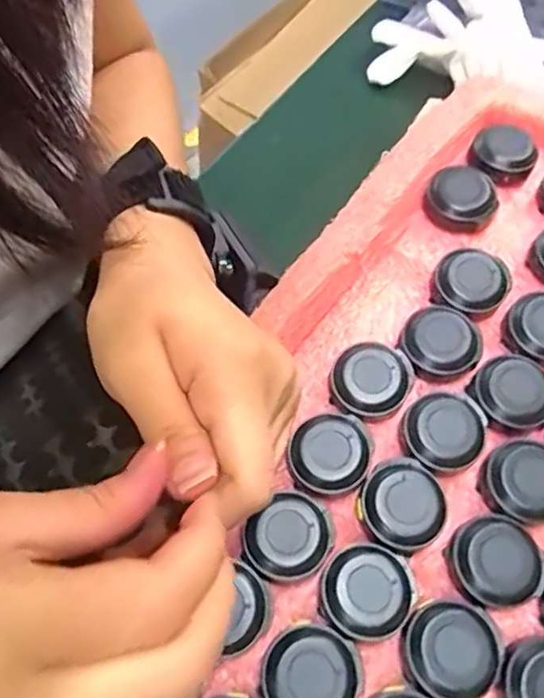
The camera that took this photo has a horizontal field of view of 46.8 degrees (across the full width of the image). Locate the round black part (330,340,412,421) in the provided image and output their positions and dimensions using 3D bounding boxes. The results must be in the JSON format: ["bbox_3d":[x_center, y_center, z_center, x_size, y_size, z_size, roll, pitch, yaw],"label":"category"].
[{"bbox_3d":[0.037,0.012,0.235,0.029,0.012,0.027,0,64,0],"label":"round black part"}]

